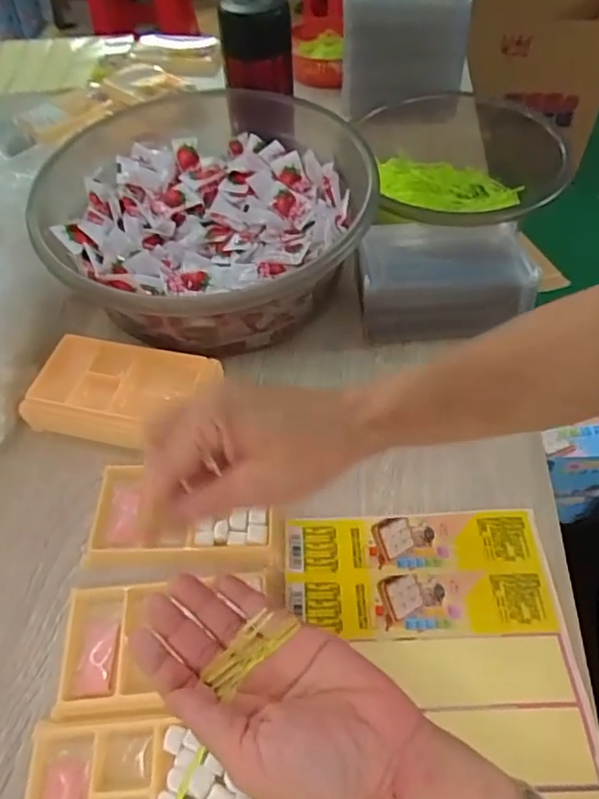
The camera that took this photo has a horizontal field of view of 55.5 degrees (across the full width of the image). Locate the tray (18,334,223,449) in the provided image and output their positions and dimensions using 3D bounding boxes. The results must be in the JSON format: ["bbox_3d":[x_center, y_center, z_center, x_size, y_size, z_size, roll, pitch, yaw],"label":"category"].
[{"bbox_3d":[-0.138,-0.003,0.454,0.140,0.046,0.076,9,55,11],"label":"tray"}]

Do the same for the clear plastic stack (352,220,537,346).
[{"bbox_3d":[0.125,-0.096,0.485,0.150,0.066,0.083,-3,54,3],"label":"clear plastic stack"}]

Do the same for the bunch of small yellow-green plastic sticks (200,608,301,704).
[{"bbox_3d":[-0.026,0.129,0.296,0.050,0.004,0.017,-44,62,-12],"label":"bunch of small yellow-green plastic sticks"}]

